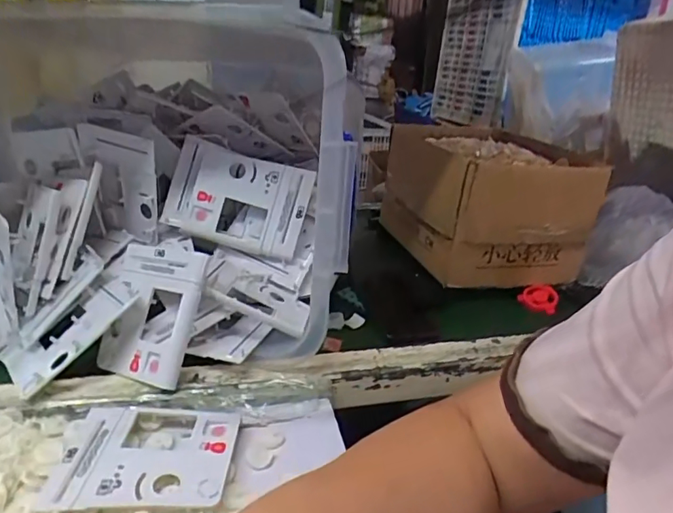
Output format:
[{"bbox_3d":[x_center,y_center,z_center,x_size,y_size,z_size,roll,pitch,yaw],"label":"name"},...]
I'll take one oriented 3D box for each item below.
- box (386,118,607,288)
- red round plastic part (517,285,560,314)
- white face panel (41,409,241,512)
[{"bbox_3d":[0.224,-0.102,0.860,0.240,0.170,0.314,-3,25,-14],"label":"box"},{"bbox_3d":[0.294,0.062,0.761,0.051,0.032,0.047,15,25,20],"label":"red round plastic part"},{"bbox_3d":[-0.163,0.172,0.452,0.142,0.015,0.112,2,24,-4],"label":"white face panel"}]

